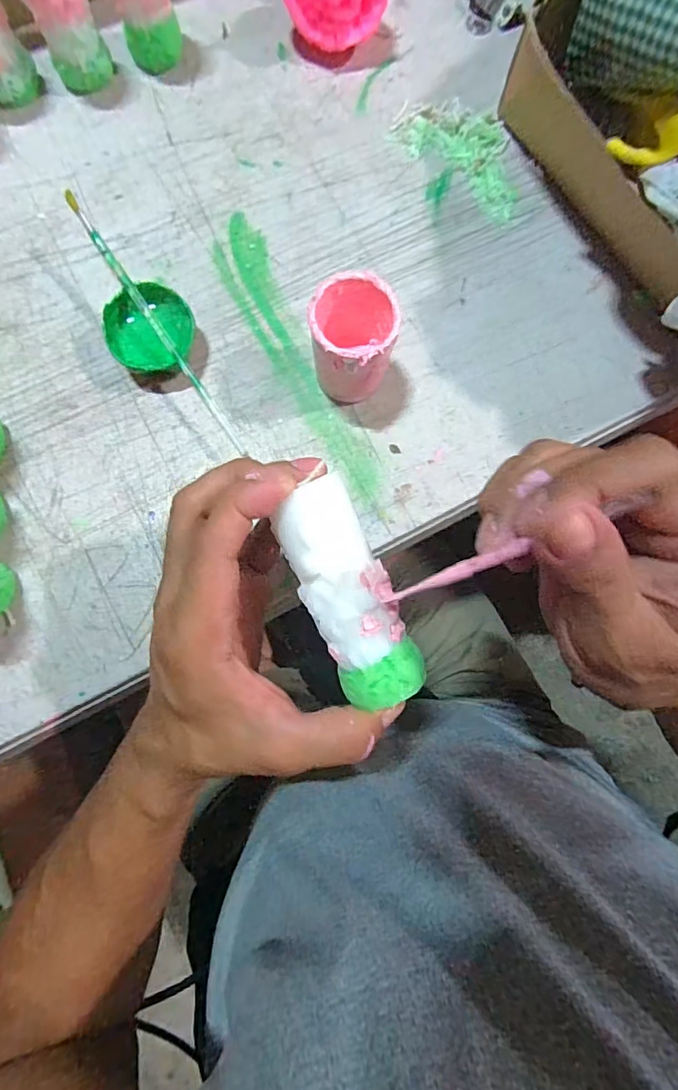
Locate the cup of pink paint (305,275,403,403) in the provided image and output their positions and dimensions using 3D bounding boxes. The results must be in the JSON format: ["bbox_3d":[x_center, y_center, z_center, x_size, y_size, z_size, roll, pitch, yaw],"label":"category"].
[{"bbox_3d":[0.008,-0.115,0.304,0.048,0.065,0.057,-7,81,-4],"label":"cup of pink paint"}]

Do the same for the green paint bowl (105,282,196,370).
[{"bbox_3d":[-0.118,-0.134,0.323,0.053,0.029,0.050,0,79,-1],"label":"green paint bowl"}]

